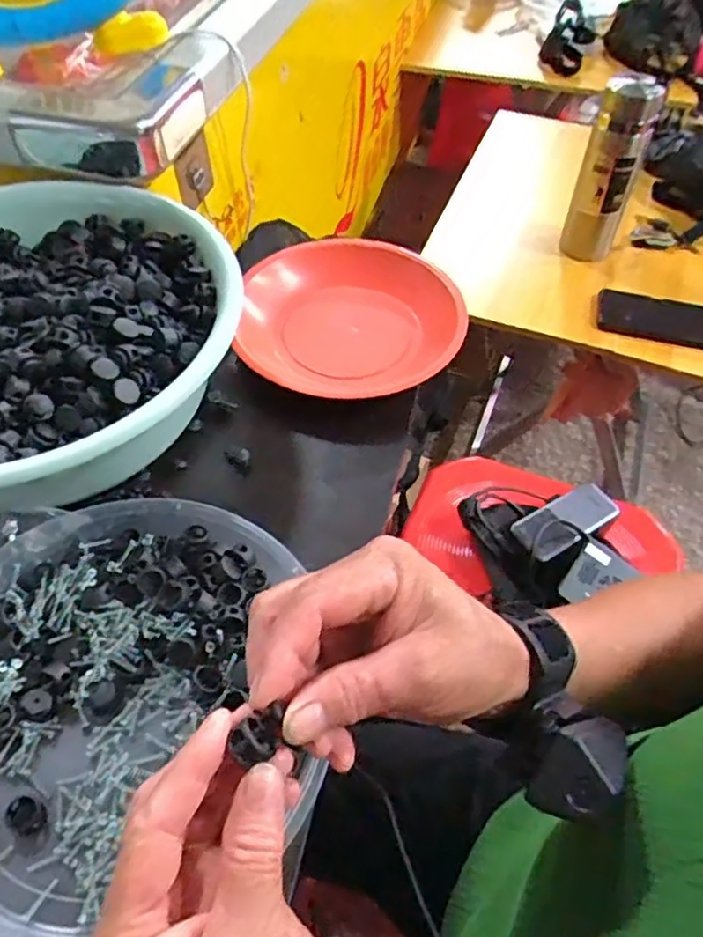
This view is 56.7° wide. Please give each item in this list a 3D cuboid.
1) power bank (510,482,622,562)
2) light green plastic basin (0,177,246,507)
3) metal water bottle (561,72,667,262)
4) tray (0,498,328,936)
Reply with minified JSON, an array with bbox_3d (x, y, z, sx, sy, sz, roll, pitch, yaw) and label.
[{"bbox_3d":[0.238,0.053,0.710,0.125,0.021,0.052,-29,59,-21],"label":"power bank"},{"bbox_3d":[-0.237,-0.094,0.465,0.296,0.077,0.293,1,53,-1],"label":"light green plastic basin"},{"bbox_3d":[0.344,-0.391,0.878,0.073,0.228,0.058,23,56,15],"label":"metal water bottle"},{"bbox_3d":[-0.132,0.123,0.357,0.223,0.035,0.231,1,53,-1],"label":"tray"}]

